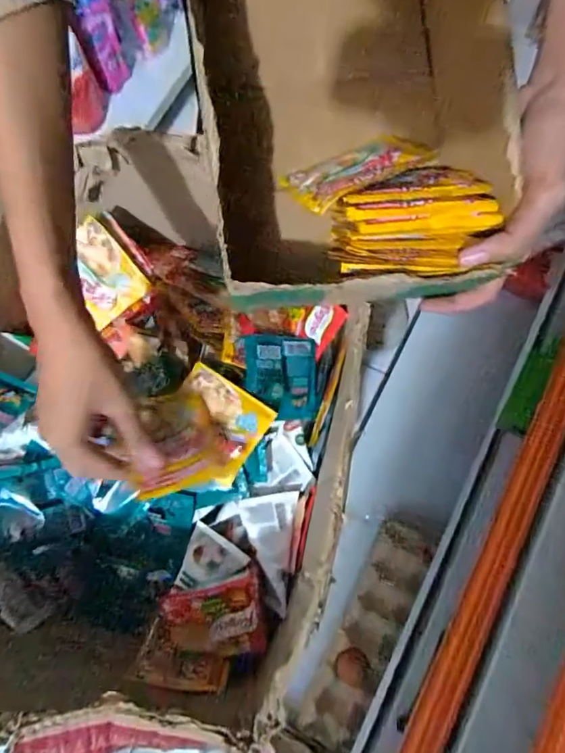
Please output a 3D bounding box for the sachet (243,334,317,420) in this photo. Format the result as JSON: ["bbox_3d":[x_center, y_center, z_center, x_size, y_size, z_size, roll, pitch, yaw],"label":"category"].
[{"bbox_3d":[0.000,0.001,0.468,0.079,0.008,0.079,4,85,-37],"label":"sachet"}]

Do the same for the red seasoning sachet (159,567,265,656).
[{"bbox_3d":[-0.058,0.205,0.412,0.078,0.012,0.061,-8,75,-1],"label":"red seasoning sachet"}]

